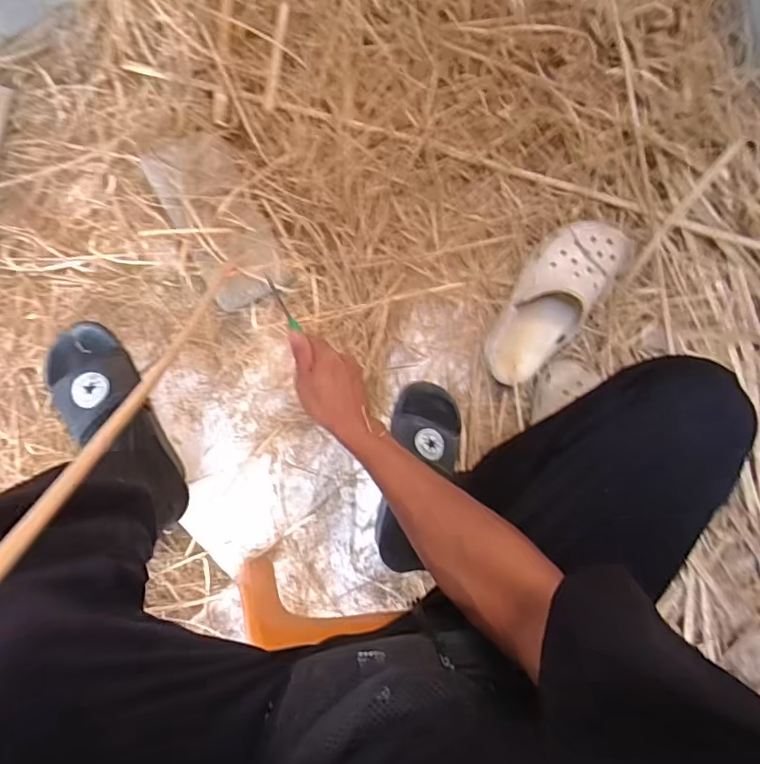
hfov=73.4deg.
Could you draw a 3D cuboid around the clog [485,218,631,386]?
[{"bbox_3d":[0.247,-0.116,0.709,0.116,0.087,0.264,40,84,-10],"label":"clog"}]

